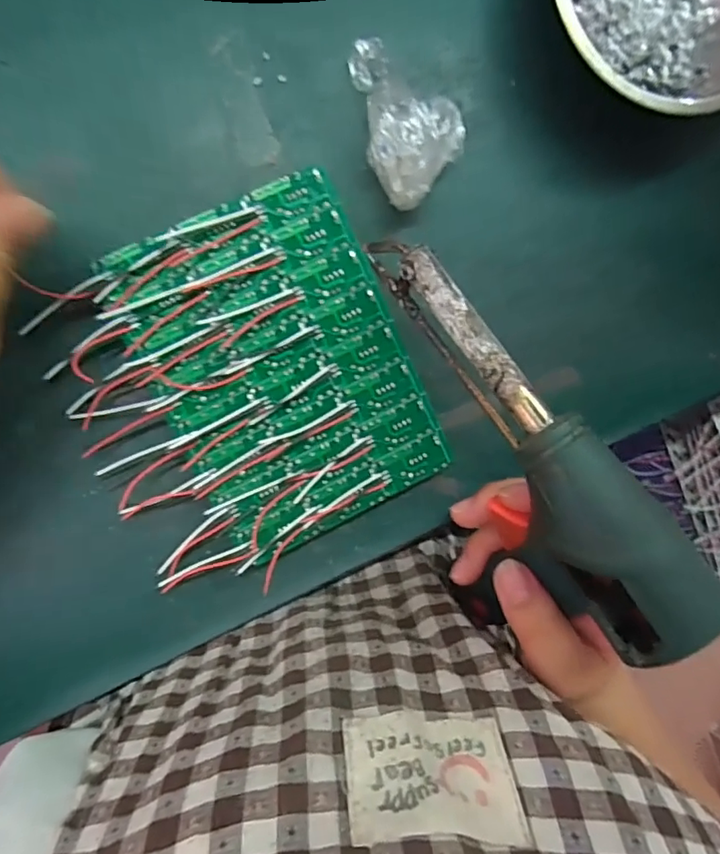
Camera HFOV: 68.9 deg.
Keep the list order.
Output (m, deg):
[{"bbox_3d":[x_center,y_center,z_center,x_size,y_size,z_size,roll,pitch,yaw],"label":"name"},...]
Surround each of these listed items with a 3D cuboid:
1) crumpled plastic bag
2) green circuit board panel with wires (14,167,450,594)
[{"bbox_3d":[0.024,-0.140,0.241,0.045,0.033,0.072,-11,98,-5],"label":"crumpled plastic bag"},{"bbox_3d":[-0.051,-0.019,0.243,0.146,0.020,0.147,-27,99,-3],"label":"green circuit board panel with wires"}]

